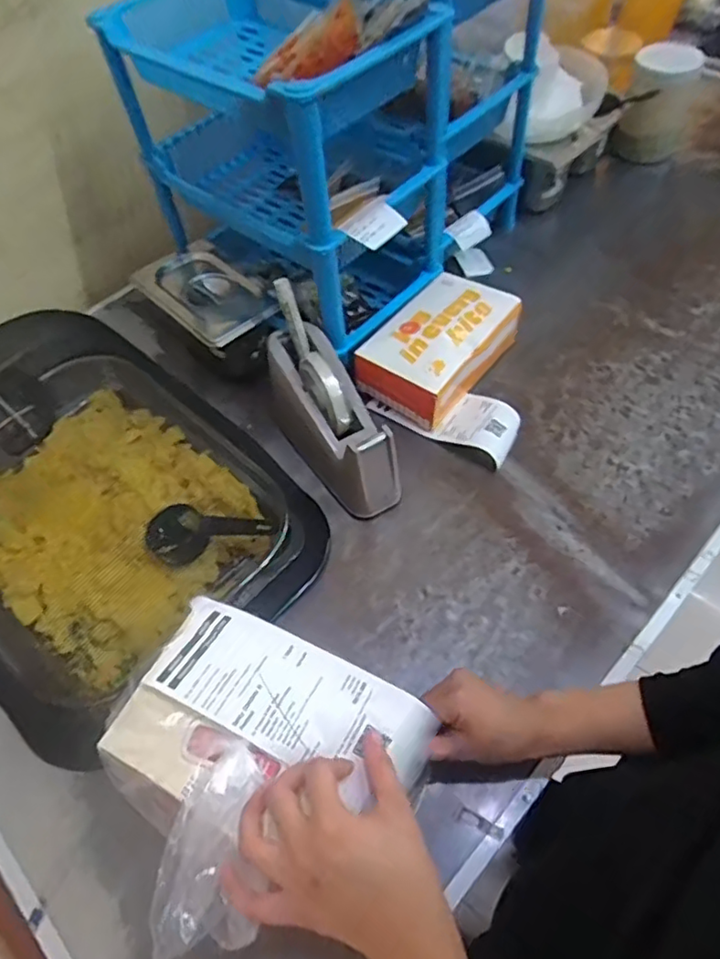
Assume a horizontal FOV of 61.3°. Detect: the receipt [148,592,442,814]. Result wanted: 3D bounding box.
[{"bbox_3d":[-0.048,0.146,0.414,0.191,0.013,0.077,21,48,16],"label":"receipt"}]

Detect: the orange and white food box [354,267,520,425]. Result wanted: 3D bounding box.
[{"bbox_3d":[0.087,-0.153,0.686,0.115,0.066,0.169,35,66,23],"label":"orange and white food box"}]

